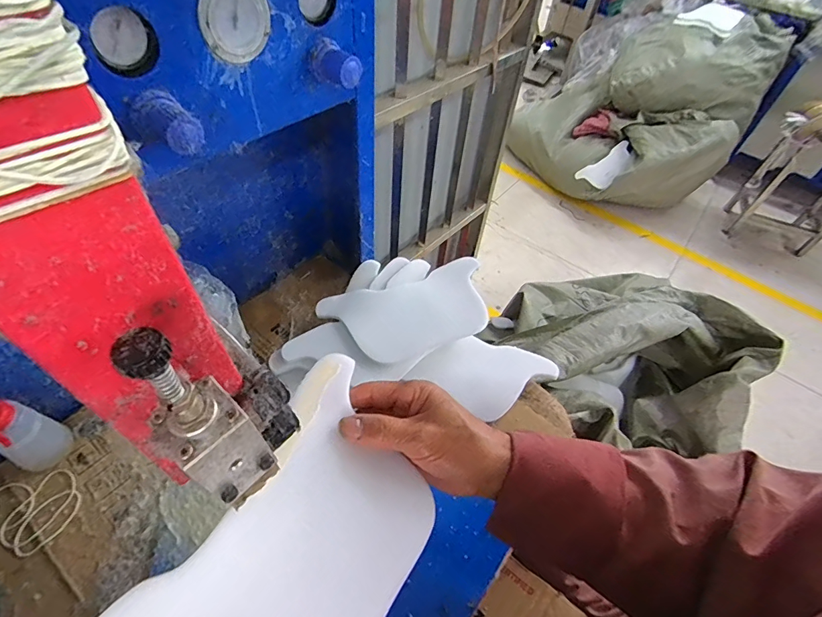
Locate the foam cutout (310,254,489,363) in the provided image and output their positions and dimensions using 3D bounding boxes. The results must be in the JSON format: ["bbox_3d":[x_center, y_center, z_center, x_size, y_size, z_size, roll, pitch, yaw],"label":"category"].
[{"bbox_3d":[0.007,0.002,0.619,0.244,0.020,0.132,-18,61,-18],"label":"foam cutout"}]

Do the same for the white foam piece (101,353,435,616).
[{"bbox_3d":[-0.071,0.156,0.263,0.136,0.013,0.241,41,48,-4],"label":"white foam piece"}]

